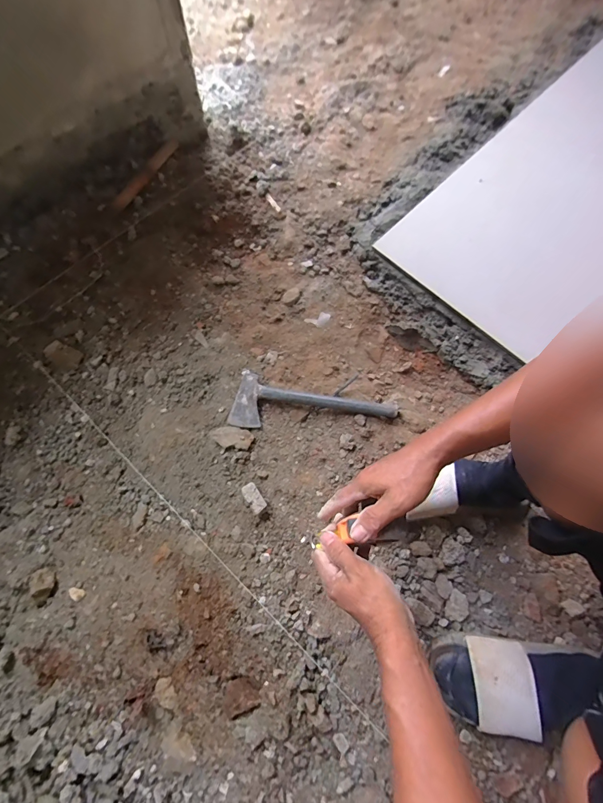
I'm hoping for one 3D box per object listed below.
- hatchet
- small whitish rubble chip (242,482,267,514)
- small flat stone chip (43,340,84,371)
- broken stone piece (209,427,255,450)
[{"bbox_3d":[0.022,0.018,0.606,0.278,0.029,0.100,13,72,1],"label":"hatchet"},{"bbox_3d":[-0.076,0.155,0.561,0.024,0.023,0.047,-32,76,-12],"label":"small whitish rubble chip"},{"bbox_3d":[-0.424,-0.083,0.622,0.073,0.007,0.041,31,73,7],"label":"small flat stone chip"},{"bbox_3d":[-0.116,0.061,0.588,0.068,0.019,0.035,5,72,-2],"label":"broken stone piece"}]

